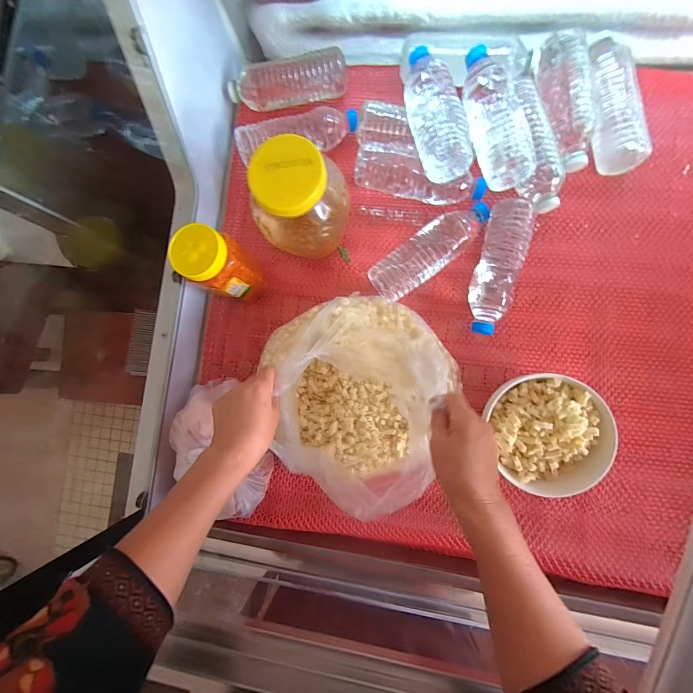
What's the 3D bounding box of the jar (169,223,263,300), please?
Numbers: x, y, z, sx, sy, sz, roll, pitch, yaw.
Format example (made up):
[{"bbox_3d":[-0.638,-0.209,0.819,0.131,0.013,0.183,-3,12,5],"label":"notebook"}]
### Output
[{"bbox_3d":[-0.185,-0.119,0.459,0.083,0.108,0.076,-1,85,7],"label":"jar"}]

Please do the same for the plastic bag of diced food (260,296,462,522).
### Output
[{"bbox_3d":[0.021,0.053,0.439,0.251,0.114,0.281,-41,82,2],"label":"plastic bag of diced food"}]

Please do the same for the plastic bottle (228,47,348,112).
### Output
[{"bbox_3d":[-0.100,-0.451,0.534,0.195,0.057,0.052,-1,85,7],"label":"plastic bottle"}]

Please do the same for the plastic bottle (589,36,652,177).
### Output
[{"bbox_3d":[0.396,-0.363,0.478,0.061,0.059,0.200,-12,84,6],"label":"plastic bottle"}]

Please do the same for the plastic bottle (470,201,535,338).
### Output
[{"bbox_3d":[0.232,-0.117,0.481,0.067,0.055,0.200,15,88,8],"label":"plastic bottle"}]

